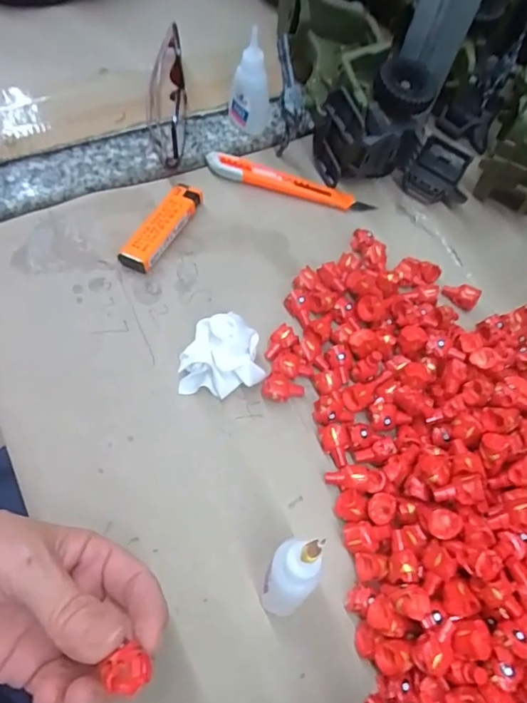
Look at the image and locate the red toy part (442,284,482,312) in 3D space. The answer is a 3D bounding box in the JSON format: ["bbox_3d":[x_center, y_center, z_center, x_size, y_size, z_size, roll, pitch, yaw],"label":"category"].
[{"bbox_3d":[0.145,-0.042,0.381,0.026,0.011,0.016,31,64,11],"label":"red toy part"}]

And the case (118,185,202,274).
[{"bbox_3d":[-0.073,-0.091,0.380,0.024,0.014,0.081,26,63,8],"label":"case"}]

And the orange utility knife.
[{"bbox_3d":[0.020,-0.135,0.413,0.131,0.012,0.017,15,62,2],"label":"orange utility knife"}]

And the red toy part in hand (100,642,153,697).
[{"bbox_3d":[-0.050,0.118,0.192,0.016,0.010,0.015,2,62,-3],"label":"red toy part in hand"}]

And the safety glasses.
[{"bbox_3d":[-0.078,-0.208,0.421,0.030,0.031,0.125,-2,75,-5],"label":"safety glasses"}]

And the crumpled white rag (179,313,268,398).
[{"bbox_3d":[-0.026,0.002,0.325,0.050,0.031,0.043,5,62,-3],"label":"crumpled white rag"}]

